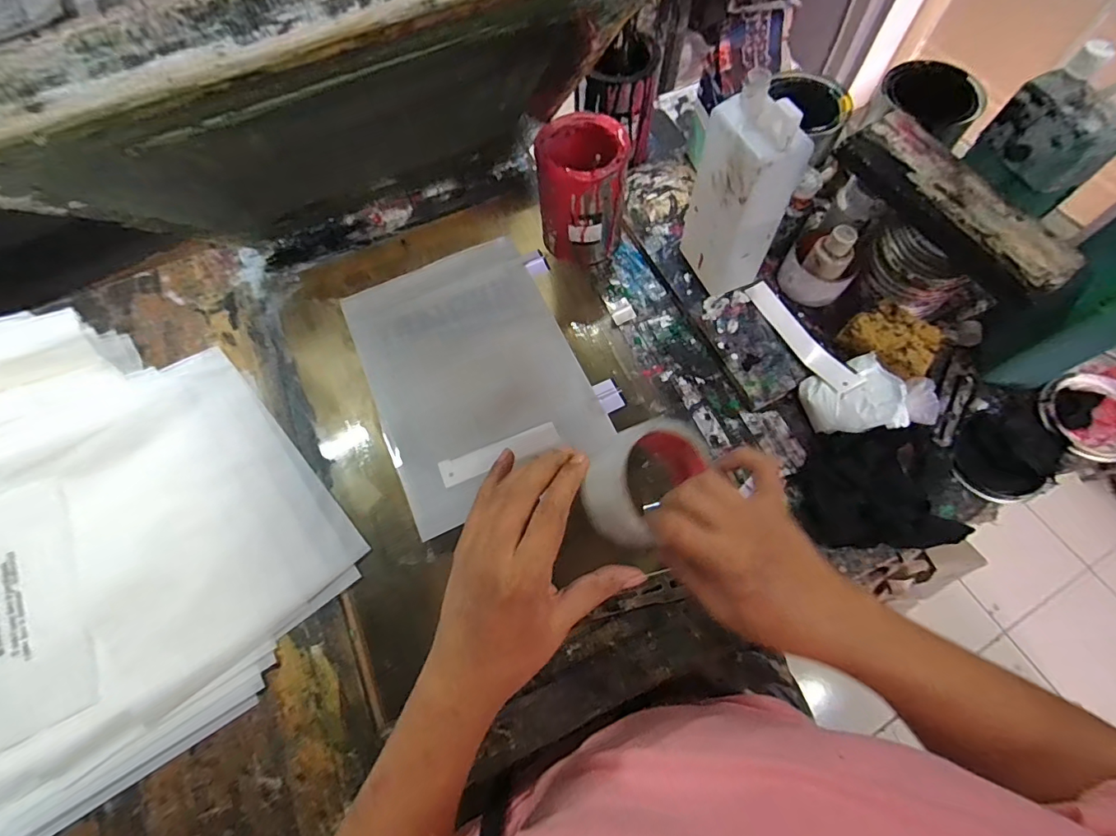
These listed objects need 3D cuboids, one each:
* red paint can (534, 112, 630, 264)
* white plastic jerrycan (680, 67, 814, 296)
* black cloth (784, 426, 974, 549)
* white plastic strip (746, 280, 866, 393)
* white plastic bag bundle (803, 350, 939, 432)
[{"bbox_3d":[0.029,-0.284,0.625,0.101,0.148,0.103,-1,66,1],"label":"red paint can"},{"bbox_3d":[0.199,-0.242,0.538,0.061,0.207,0.103,-25,68,-9],"label":"white plastic jerrycan"},{"bbox_3d":[0.342,0.071,0.515,0.159,0.035,0.118,-2,66,0],"label":"black cloth"},{"bbox_3d":[0.289,-0.100,0.586,0.031,0.026,0.173,-24,68,-9],"label":"white plastic strip"},{"bbox_3d":[0.339,-0.022,0.540,0.109,0.048,0.094,-16,67,-6],"label":"white plastic bag bundle"}]

